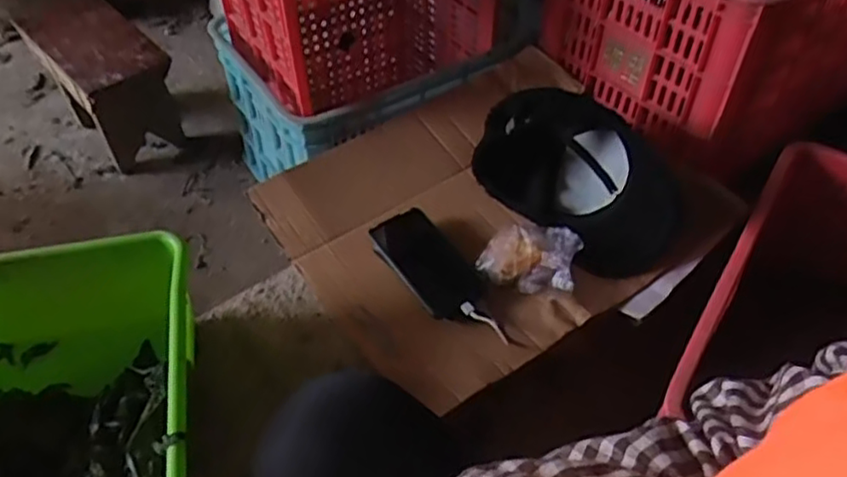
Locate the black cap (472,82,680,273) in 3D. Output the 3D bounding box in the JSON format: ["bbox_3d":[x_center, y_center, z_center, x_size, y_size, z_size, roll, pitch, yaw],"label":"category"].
[{"bbox_3d":[0.198,-0.085,0.880,0.143,0.139,0.247,-27,53,-24],"label":"black cap"}]

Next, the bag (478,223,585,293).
[{"bbox_3d":[0.136,0.017,0.825,0.111,0.071,0.098,21,50,18],"label":"bag"}]

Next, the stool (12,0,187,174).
[{"bbox_3d":[-0.594,-0.282,1.303,0.165,0.236,0.271,-35,56,-29],"label":"stool"}]

